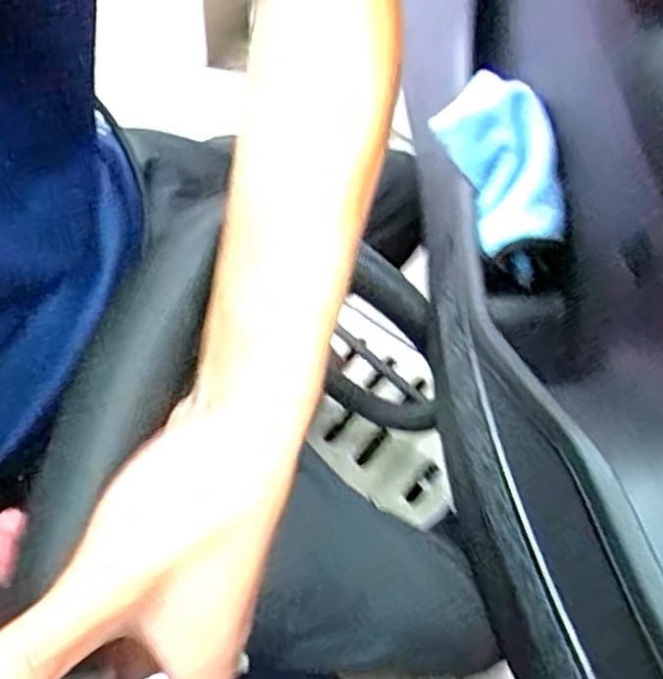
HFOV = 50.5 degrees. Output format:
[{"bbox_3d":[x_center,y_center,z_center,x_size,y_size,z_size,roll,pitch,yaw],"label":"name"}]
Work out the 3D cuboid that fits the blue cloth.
[{"bbox_3d":[0.131,-0.146,0.550,0.071,0.061,0.176,-9,60,-9],"label":"blue cloth"}]

